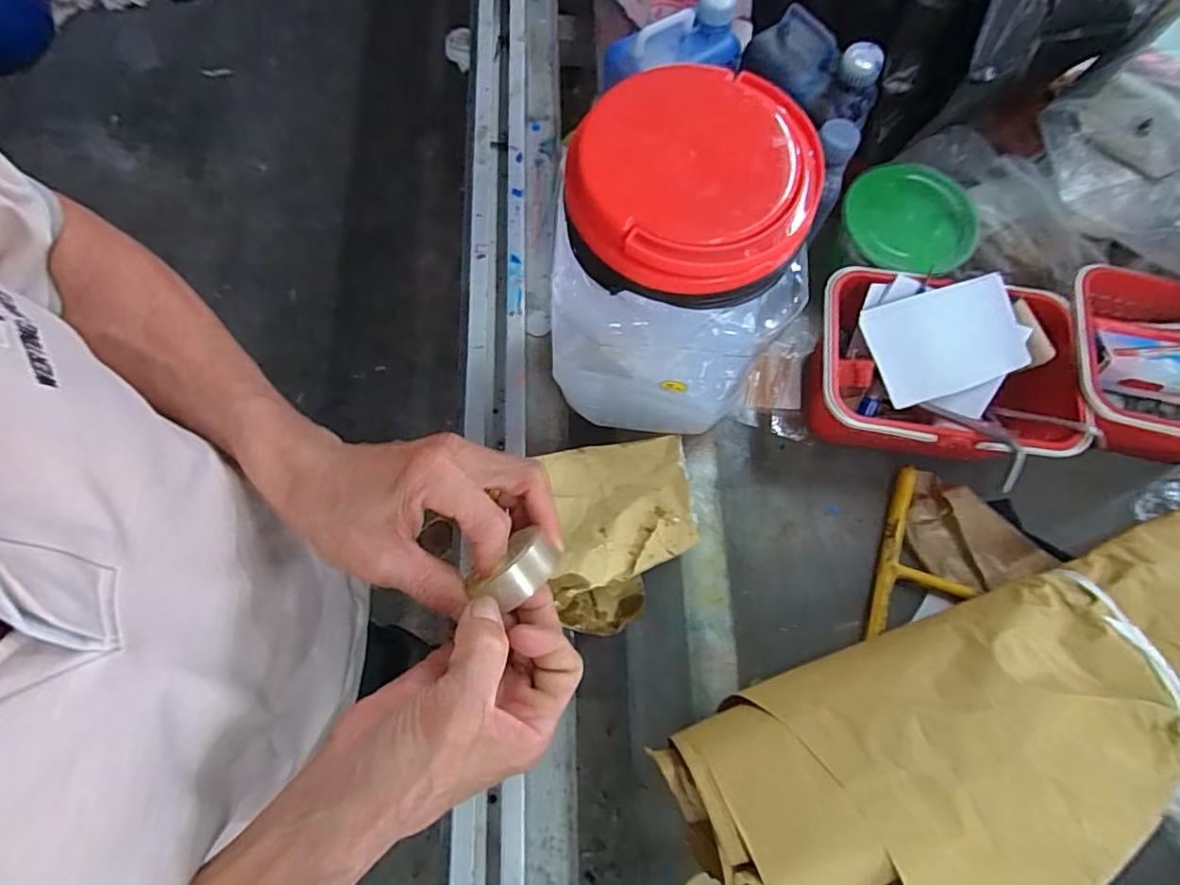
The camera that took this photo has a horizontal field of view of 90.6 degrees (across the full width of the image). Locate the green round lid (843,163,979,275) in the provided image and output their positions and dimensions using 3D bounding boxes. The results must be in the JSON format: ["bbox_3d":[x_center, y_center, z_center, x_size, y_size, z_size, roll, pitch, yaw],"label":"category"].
[{"bbox_3d":[0.279,-0.195,0.512,0.112,0.016,0.106,0,72,-1],"label":"green round lid"}]

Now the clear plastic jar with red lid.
[{"bbox_3d":[0.059,-0.108,0.411,0.143,0.225,0.136,0,72,-1],"label":"clear plastic jar with red lid"}]

